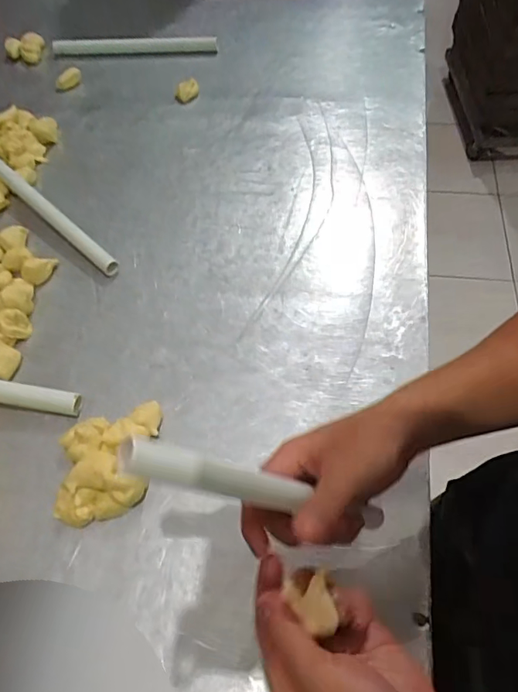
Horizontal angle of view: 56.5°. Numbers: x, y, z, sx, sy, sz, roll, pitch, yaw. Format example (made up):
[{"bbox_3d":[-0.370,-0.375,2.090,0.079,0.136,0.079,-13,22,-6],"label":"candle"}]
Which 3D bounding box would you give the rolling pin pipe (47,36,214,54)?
[{"bbox_3d":[-0.208,-0.503,0.803,0.276,0.020,0.027,0,60,2],"label":"rolling pin pipe"}]

